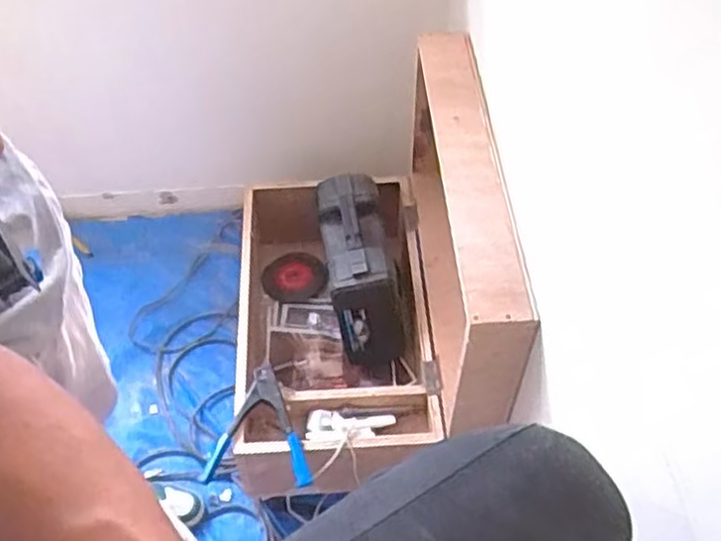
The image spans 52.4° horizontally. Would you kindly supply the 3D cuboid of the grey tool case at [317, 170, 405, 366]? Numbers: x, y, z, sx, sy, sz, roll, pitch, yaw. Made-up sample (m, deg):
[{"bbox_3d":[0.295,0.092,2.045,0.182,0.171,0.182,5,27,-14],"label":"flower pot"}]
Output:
[{"bbox_3d":[-0.002,-0.001,1.624,0.146,0.281,0.352,-11,52,-4],"label":"grey tool case"}]

